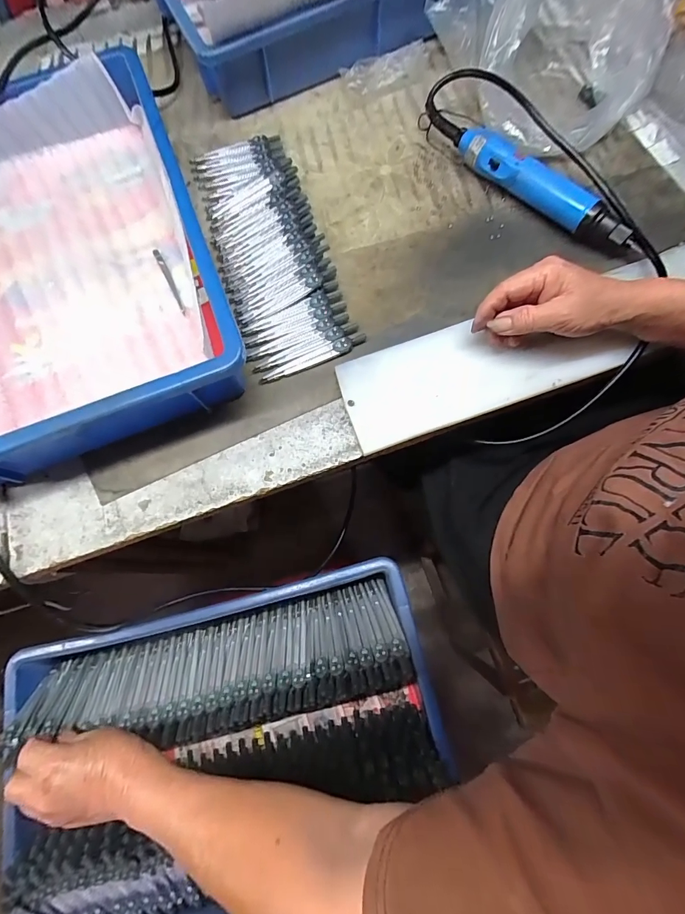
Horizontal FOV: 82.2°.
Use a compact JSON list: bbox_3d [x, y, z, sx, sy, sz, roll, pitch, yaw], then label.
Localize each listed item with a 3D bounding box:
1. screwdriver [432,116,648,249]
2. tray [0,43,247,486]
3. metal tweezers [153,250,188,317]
[{"bbox_3d":[0.198,-0.294,0.422,0.256,0.041,0.035,43,80,13],"label":"screwdriver"},{"bbox_3d":[-0.279,-0.203,0.384,0.282,0.070,0.418,-21,74,-3],"label":"tray"},{"bbox_3d":[-0.185,-0.188,0.423,0.008,0.005,0.091,-28,74,-5],"label":"metal tweezers"}]

